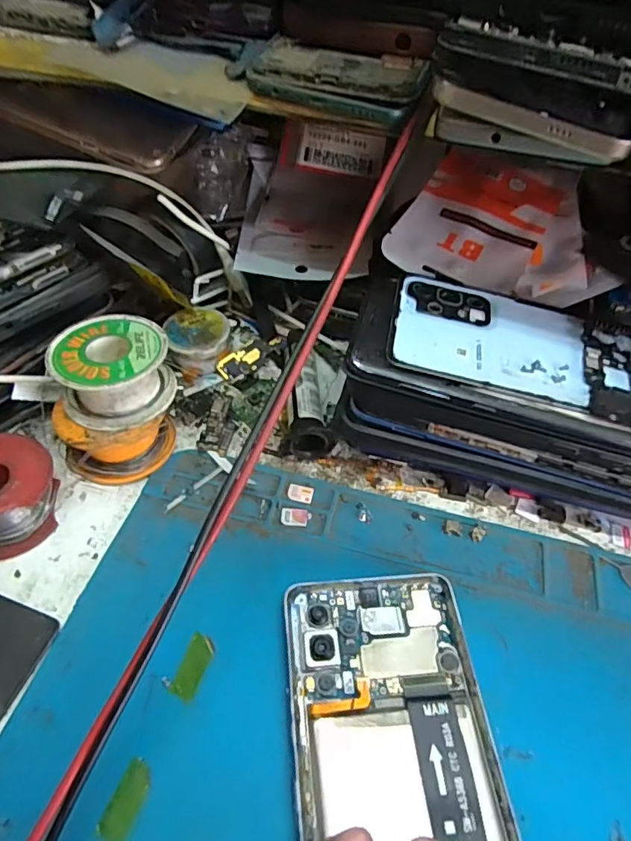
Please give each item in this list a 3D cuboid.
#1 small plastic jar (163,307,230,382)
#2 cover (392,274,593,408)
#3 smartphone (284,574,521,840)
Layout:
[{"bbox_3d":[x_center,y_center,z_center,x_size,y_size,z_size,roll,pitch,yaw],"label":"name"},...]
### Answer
[{"bbox_3d":[-0.069,-0.045,0.312,0.035,0.022,0.041,-8,51,-10],"label":"small plastic jar"},{"bbox_3d":[0.081,-0.039,0.242,0.086,0.007,0.065,11,51,6],"label":"cover"},{"bbox_3d":[0.030,0.129,0.179,0.072,0.004,0.154,-3,50,-6],"label":"smartphone"}]

